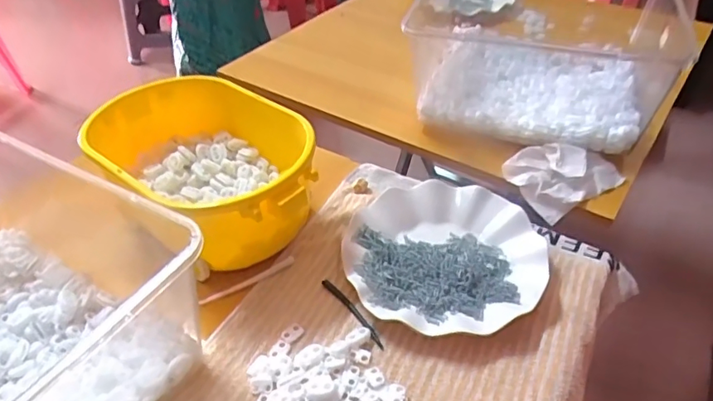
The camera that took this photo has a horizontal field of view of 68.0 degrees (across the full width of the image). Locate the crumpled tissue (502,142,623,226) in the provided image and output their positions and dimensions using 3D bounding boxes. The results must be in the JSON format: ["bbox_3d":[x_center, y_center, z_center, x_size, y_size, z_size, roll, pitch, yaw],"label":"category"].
[{"bbox_3d":[0.235,-0.031,0.609,0.115,0.041,0.096,-23,45,-22],"label":"crumpled tissue"}]

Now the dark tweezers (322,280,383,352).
[{"bbox_3d":[-0.002,0.097,0.462,0.010,0.009,0.091,-26,46,-25],"label":"dark tweezers"}]

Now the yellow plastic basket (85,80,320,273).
[{"bbox_3d":[-0.146,-0.027,0.533,0.246,0.110,0.166,28,49,30],"label":"yellow plastic basket"}]

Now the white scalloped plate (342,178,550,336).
[{"bbox_3d":[0.085,0.040,0.510,0.178,0.022,0.207,7,42,10],"label":"white scalloped plate"}]

